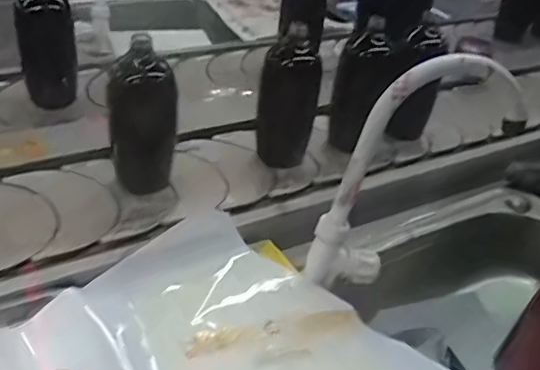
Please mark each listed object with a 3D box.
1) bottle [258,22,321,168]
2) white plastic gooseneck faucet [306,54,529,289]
[{"bbox_3d":[0.024,-0.115,0.809,0.063,0.195,0.063,-14,40,-28],"label":"bottle"},{"bbox_3d":[0.161,-0.008,0.616,0.214,0.271,0.048,-4,36,-16],"label":"white plastic gooseneck faucet"}]

